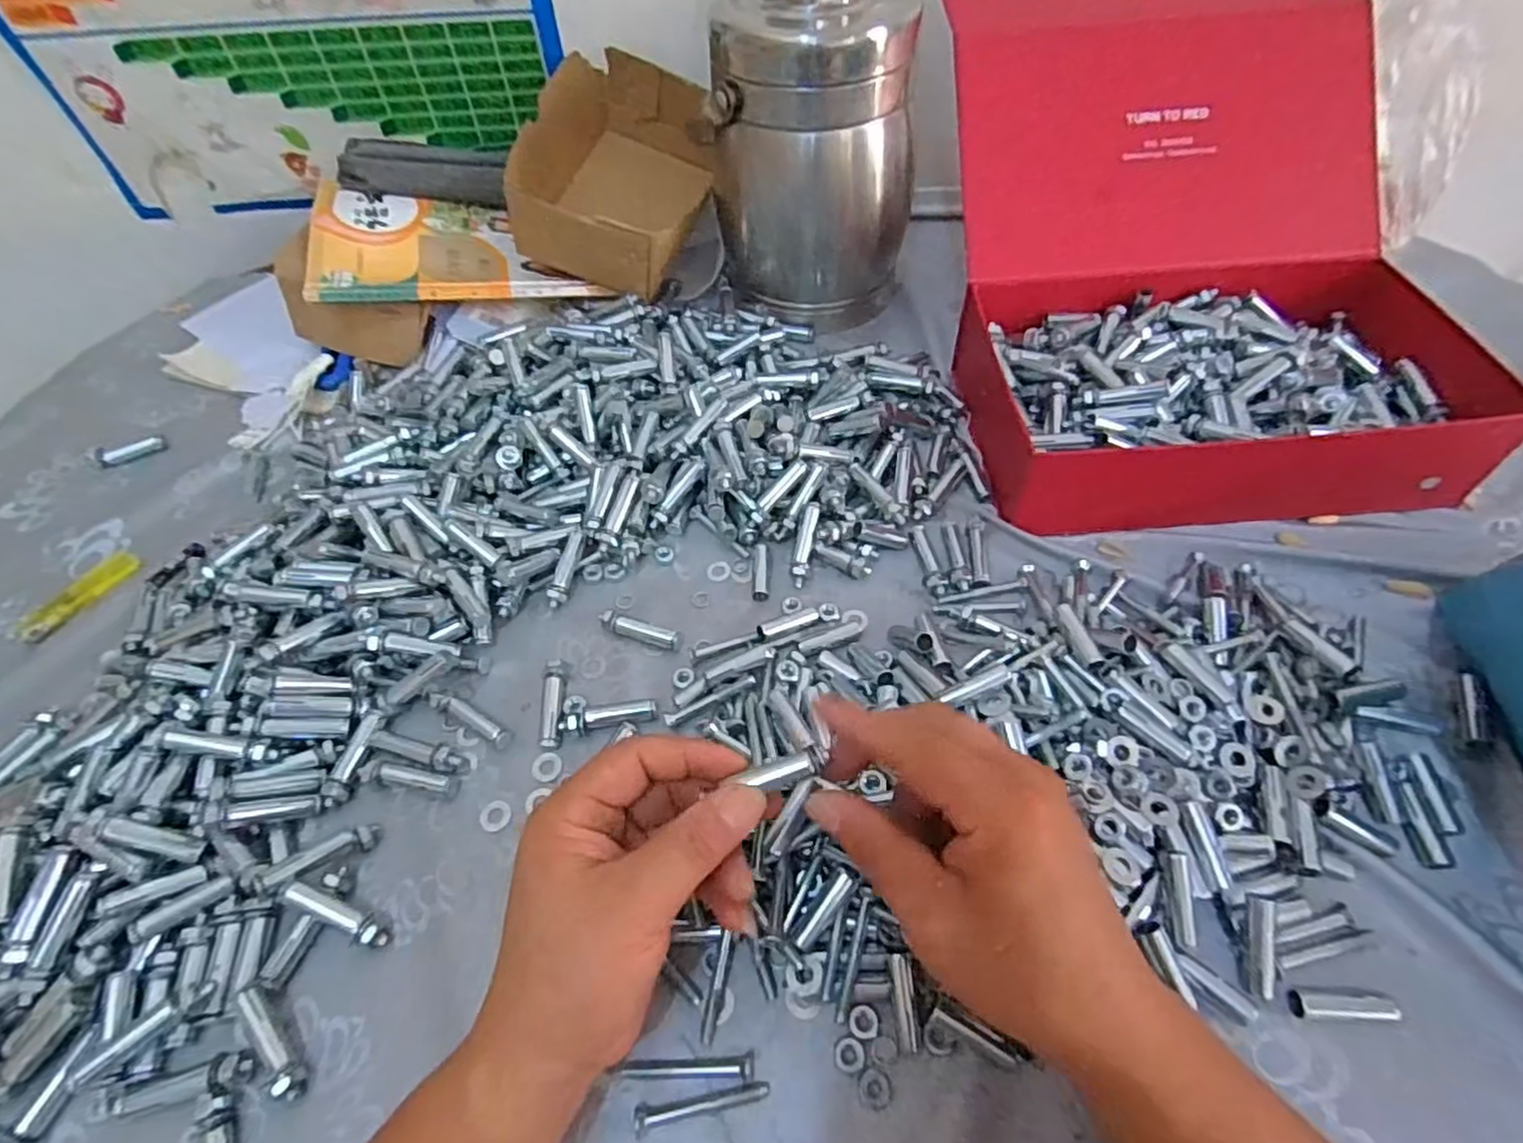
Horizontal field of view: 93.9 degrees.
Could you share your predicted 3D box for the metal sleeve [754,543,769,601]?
[{"bbox_3d":[0.000,0.000,0.462,0.010,0.009,0.040,-1,54,3],"label":"metal sleeve"}]

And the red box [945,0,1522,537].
[{"bbox_3d":[0.298,-0.249,0.507,0.302,0.190,0.393,-2,54,2],"label":"red box"}]

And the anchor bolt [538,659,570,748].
[{"bbox_3d":[-0.122,0.076,0.414,0.014,0.016,0.052,-4,54,0],"label":"anchor bolt"}]

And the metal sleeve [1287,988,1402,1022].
[{"bbox_3d":[0.248,0.184,0.303,0.042,0.007,0.012,1,54,4],"label":"metal sleeve"}]

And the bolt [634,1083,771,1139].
[{"bbox_3d":[-0.025,0.224,0.298,0.056,0.007,0.009,-10,54,-4],"label":"bolt"}]

